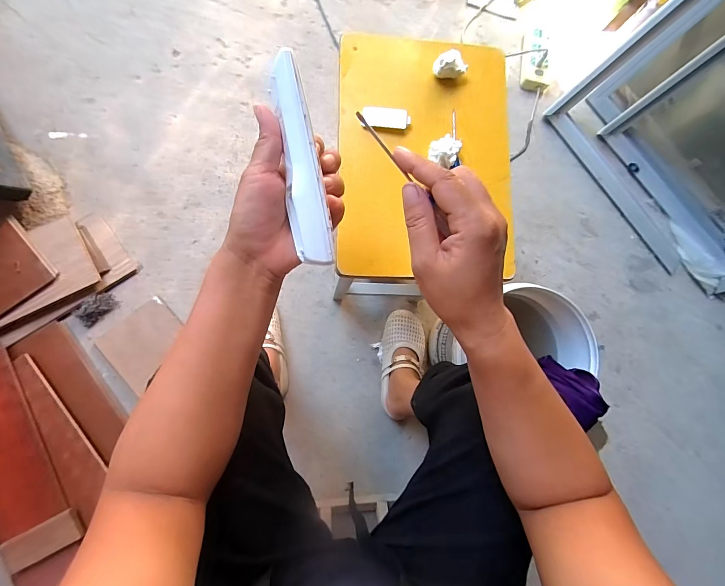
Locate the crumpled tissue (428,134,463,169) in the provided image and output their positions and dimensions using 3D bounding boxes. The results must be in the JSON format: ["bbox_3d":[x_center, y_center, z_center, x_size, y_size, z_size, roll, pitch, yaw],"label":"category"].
[{"bbox_3d":[0.107,-0.186,0.436,0.037,0.023,0.035,31,81,-3],"label":"crumpled tissue"}]

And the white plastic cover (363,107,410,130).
[{"bbox_3d":[0.031,-0.228,0.441,0.062,0.008,0.026,2,83,-7],"label":"white plastic cover"}]

